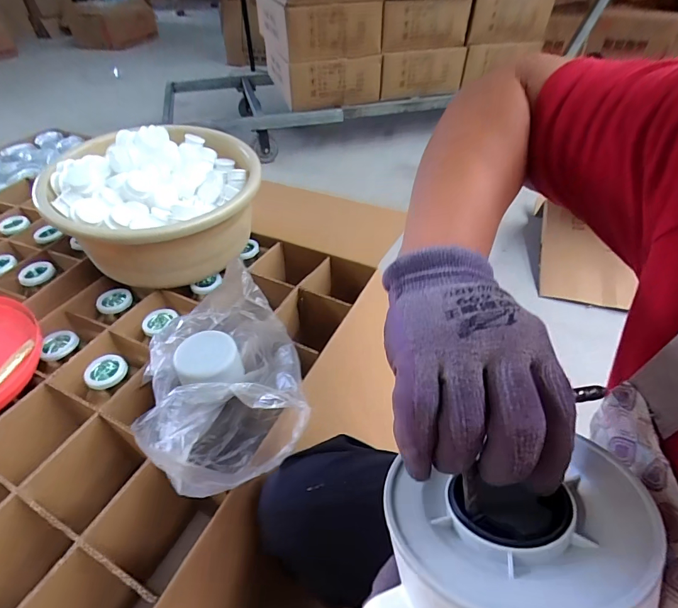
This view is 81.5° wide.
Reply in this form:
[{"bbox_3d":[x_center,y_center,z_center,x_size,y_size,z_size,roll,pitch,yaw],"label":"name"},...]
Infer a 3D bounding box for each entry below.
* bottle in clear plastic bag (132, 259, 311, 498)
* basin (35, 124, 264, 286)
[{"bbox_3d":[-0.161,0.095,0.545,0.203,0.079,0.307,-13,45,-12],"label":"bottle in clear plastic bag"},{"bbox_3d":[-0.326,-0.192,0.737,0.335,0.191,0.334,-1,44,1],"label":"basin"}]

